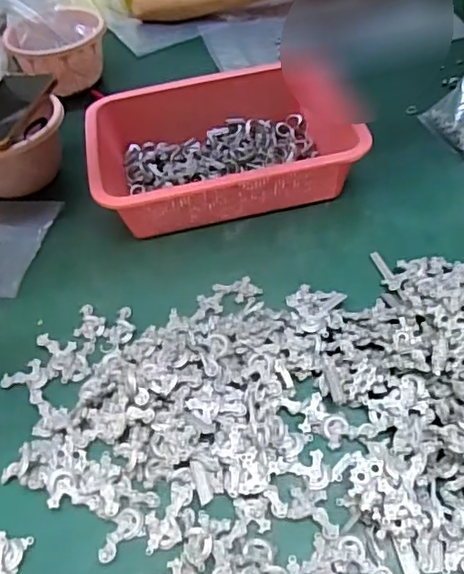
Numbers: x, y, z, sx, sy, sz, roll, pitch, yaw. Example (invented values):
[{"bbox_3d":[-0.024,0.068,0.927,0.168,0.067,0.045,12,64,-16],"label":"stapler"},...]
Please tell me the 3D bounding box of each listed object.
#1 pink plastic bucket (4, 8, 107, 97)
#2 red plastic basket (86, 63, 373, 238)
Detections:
[{"bbox_3d":[-0.252,-0.340,0.893,0.139,0.088,0.134,-3,47,3],"label":"pink plastic bucket"},{"bbox_3d":[-0.017,-0.172,0.726,0.298,0.077,0.216,-11,47,-4],"label":"red plastic basket"}]

